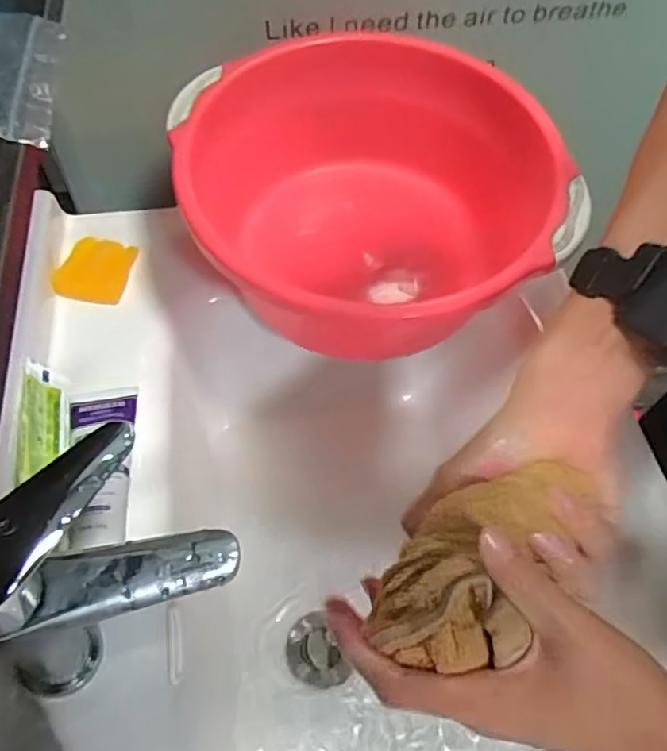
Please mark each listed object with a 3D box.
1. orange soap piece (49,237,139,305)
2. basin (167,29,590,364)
[{"bbox_3d":[-0.219,-0.099,0.569,0.061,0.014,0.067,16,61,-12],"label":"orange soap piece"},{"bbox_3d":[0.057,-0.159,0.537,0.314,0.127,0.302,1,57,-2],"label":"basin"}]

